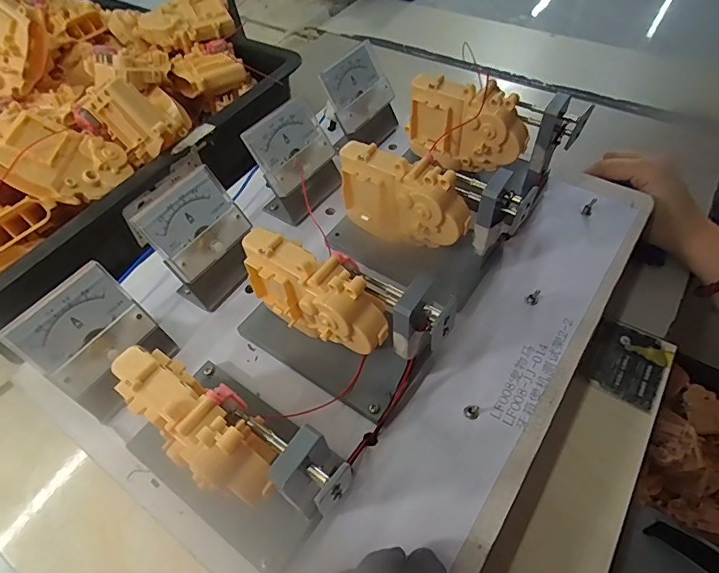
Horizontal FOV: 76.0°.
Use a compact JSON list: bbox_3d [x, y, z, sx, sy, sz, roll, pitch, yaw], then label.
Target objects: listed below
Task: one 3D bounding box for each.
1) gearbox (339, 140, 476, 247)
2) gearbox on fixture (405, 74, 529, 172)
[{"bbox_3d":[0.030,-0.058,0.325,0.098,0.068,0.032,23,58,20],"label":"gearbox"},{"bbox_3d":[0.084,-0.126,0.365,0.094,0.070,0.028,34,62,25],"label":"gearbox on fixture"}]

